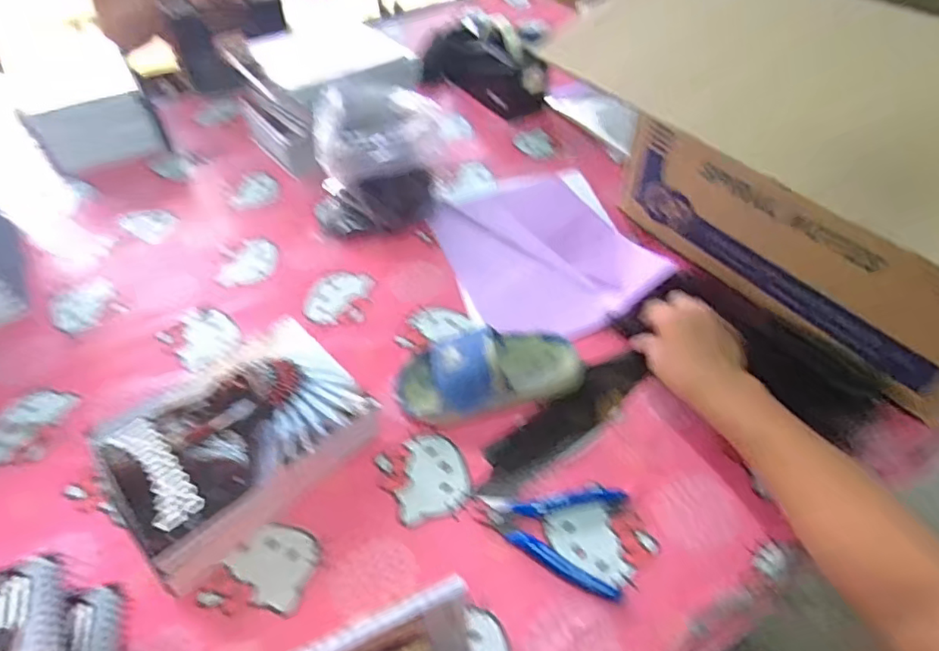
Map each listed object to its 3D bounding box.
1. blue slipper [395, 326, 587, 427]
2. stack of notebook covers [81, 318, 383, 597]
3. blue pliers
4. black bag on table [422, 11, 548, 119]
[{"bbox_3d":[0.019,0.038,0.541,0.176,0.058,0.086,-14,49,-10],"label":"blue slipper"},{"bbox_3d":[-0.198,0.099,0.500,0.199,0.048,0.163,-35,56,-26],"label":"stack of notebook covers"},{"bbox_3d":[0.063,0.162,0.460,0.118,0.010,0.087,9,49,10],"label":"blue pliers"},{"bbox_3d":[0.022,-0.432,0.938,0.091,0.107,0.230,-33,55,-25],"label":"black bag on table"}]

